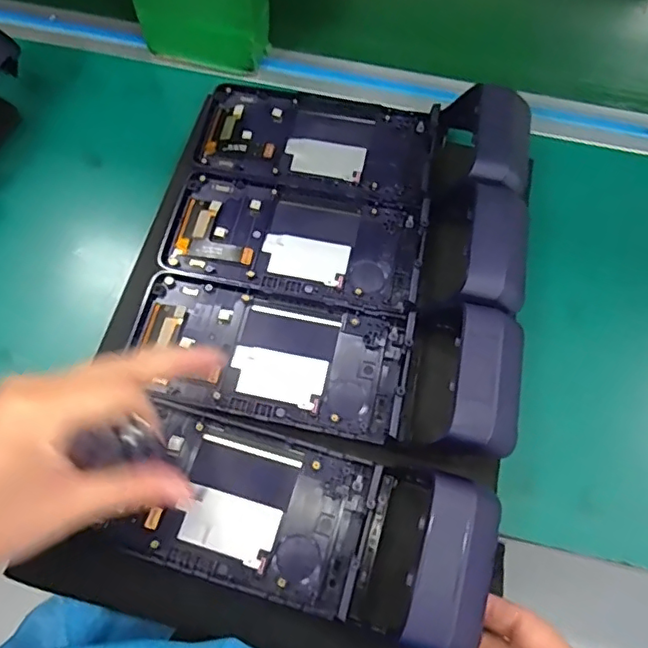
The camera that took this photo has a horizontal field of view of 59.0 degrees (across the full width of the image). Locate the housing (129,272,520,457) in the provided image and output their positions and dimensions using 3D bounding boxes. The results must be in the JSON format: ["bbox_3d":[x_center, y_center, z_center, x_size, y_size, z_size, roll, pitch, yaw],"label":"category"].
[{"bbox_3d":[-0.003,0.020,0.337,0.221,0.050,0.089,10,63,16],"label":"housing"}]

